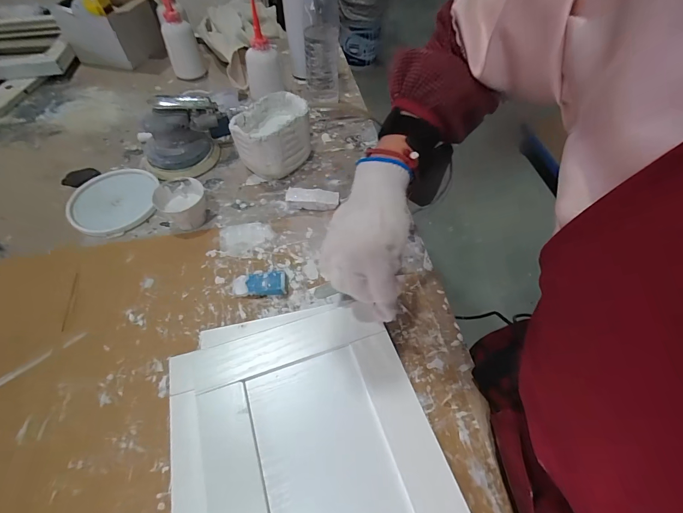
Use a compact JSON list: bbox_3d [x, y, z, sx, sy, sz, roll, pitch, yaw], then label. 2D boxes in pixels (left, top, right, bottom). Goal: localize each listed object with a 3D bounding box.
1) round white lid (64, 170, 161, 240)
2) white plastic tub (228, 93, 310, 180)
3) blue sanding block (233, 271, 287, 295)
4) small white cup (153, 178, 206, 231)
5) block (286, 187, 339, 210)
[{"bbox_3d":[-0.326,-0.082,0.478,0.119,0.006,0.126,1,55,-1],"label":"round white lid"},{"bbox_3d":[-0.102,-0.177,0.505,0.083,0.085,0.111,35,61,21],"label":"white plastic tub"},{"bbox_3d":[-0.097,0.033,0.394,0.062,0.018,0.023,0,55,-2],"label":"blue sanding block"},{"bbox_3d":[-0.215,-0.071,0.453,0.064,0.040,0.069,1,55,-1],"label":"small white cup"},{"bbox_3d":[-0.041,-0.081,0.478,0.074,0.021,0.027,4,55,1],"label":"block"}]

